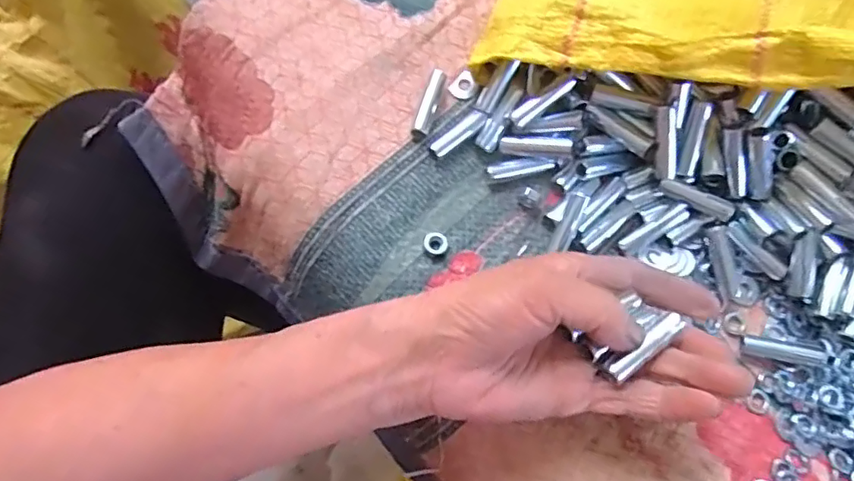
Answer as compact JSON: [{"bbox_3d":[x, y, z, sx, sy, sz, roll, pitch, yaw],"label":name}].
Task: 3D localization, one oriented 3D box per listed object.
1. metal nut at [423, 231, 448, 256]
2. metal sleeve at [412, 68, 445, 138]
[{"bbox_3d":[0.005,0.002,0.328,0.014,0.004,0.013,1,74,-4],"label":"metal nut"},{"bbox_3d":[0.002,-0.082,0.346,0.010,0.008,0.044,18,74,1],"label":"metal sleeve"}]

